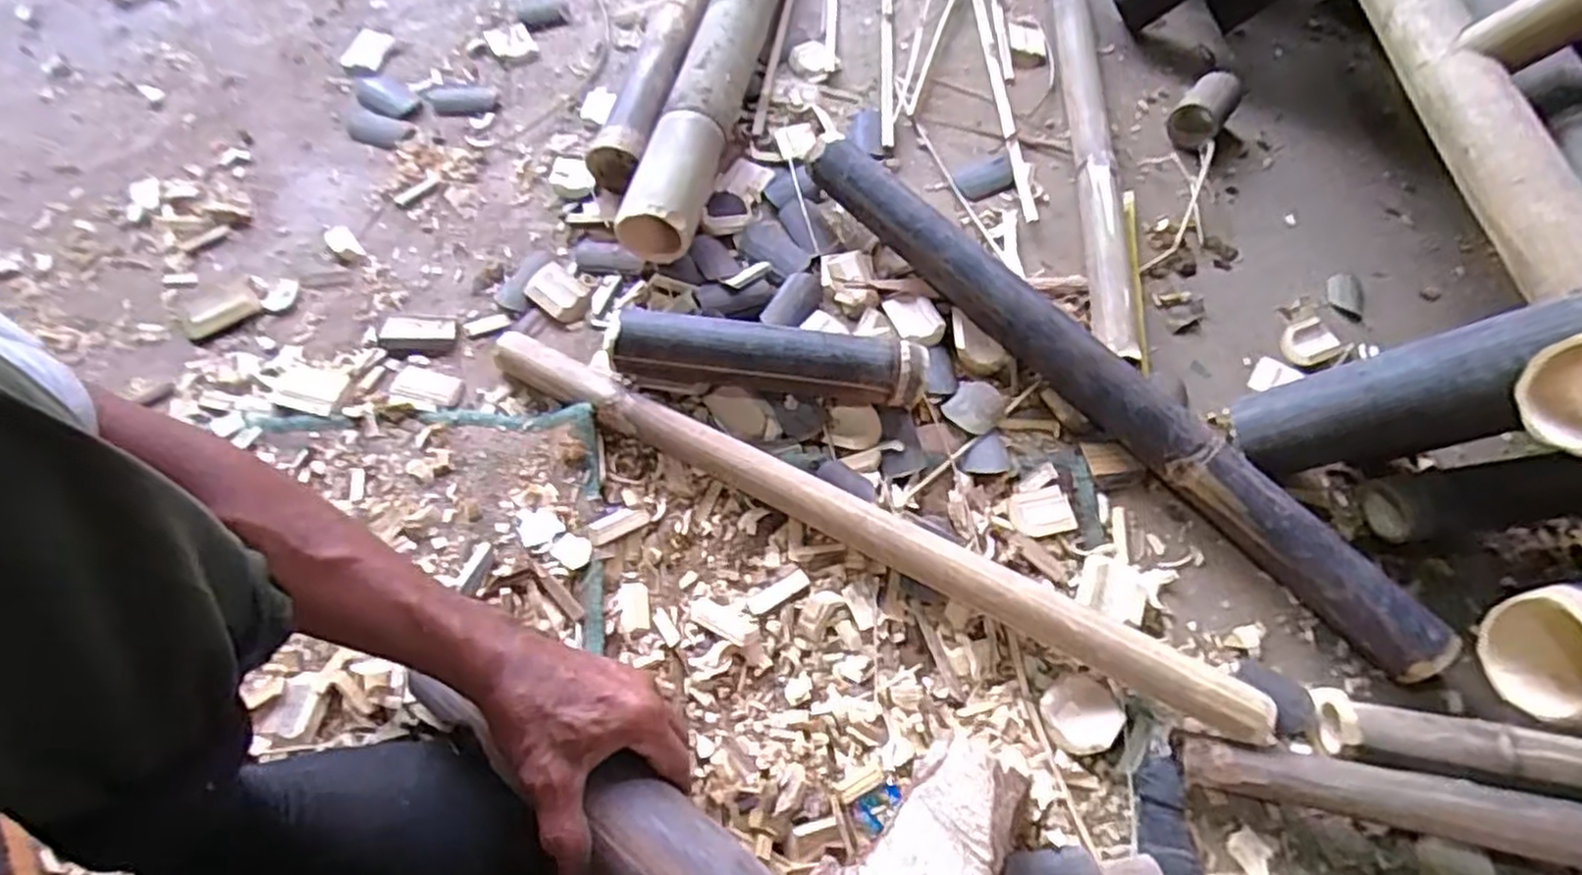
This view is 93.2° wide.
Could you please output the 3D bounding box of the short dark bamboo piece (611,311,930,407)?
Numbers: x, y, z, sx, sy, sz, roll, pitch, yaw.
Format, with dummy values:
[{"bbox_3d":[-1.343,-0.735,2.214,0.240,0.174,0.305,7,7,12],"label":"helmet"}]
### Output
[{"bbox_3d":[-0.016,-0.068,0.647,0.262,0.056,0.056,5,62,-1],"label":"short dark bamboo piece"}]

